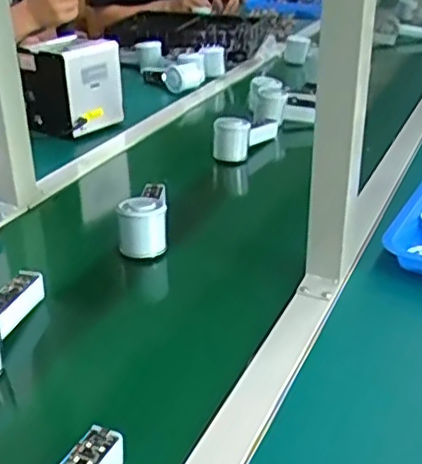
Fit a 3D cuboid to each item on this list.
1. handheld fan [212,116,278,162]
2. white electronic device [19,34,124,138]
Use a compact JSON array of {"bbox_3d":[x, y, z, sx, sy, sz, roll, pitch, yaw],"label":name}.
[{"bbox_3d":[0.054,-0.159,1.051,0.057,0.062,0.128,26,38,35],"label":"handheld fan"},{"bbox_3d":[-0.234,-0.251,1.103,0.118,0.144,0.136,22,36,31],"label":"white electronic device"}]

